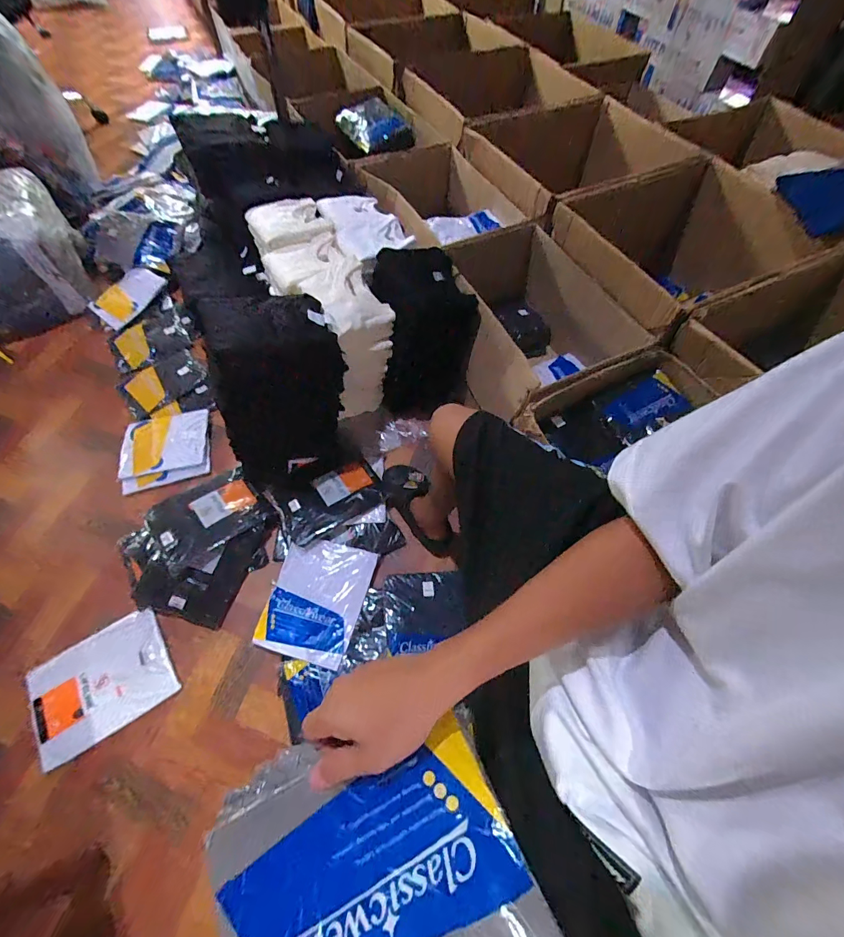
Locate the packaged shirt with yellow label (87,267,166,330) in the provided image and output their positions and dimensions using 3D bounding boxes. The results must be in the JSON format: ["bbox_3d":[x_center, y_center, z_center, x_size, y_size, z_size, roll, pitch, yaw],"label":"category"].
[{"bbox_3d":[-1.058,-0.622,1.427,0.176,0.030,0.242,35,79,10],"label":"packaged shirt with yellow label"}]

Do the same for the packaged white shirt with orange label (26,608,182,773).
[{"bbox_3d":[-0.699,0.470,0.863,0.261,0.027,0.212,-31,66,-16],"label":"packaged white shirt with orange label"}]

